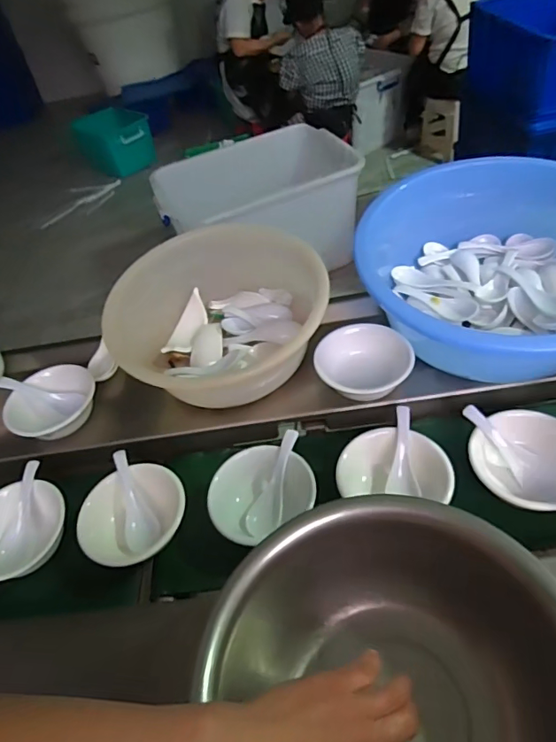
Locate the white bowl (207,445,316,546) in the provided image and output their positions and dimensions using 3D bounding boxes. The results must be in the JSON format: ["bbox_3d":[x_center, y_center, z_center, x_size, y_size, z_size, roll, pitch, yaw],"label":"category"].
[{"bbox_3d":[-0.023,0.129,0.540,0.109,0.045,0.096,-17,42,-14],"label":"white bowl"}]

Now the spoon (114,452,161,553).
[{"bbox_3d":[-0.160,0.144,0.548,0.036,0.022,0.118,-18,61,-15],"label":"spoon"}]

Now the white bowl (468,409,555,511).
[{"bbox_3d":[0.264,0.097,0.519,0.110,0.049,0.110,-9,54,12],"label":"white bowl"}]

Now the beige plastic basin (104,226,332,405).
[{"bbox_3d":[-0.076,-0.065,0.629,0.265,0.141,0.211,-6,41,-2],"label":"beige plastic basin"}]

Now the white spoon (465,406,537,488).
[{"bbox_3d":[0.231,0.074,0.519,0.029,0.016,0.091,-29,69,-25],"label":"white spoon"}]

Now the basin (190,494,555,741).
[{"bbox_3d":[0.075,0.217,0.333,0.232,0.120,0.239,-3,41,2],"label":"basin"}]

